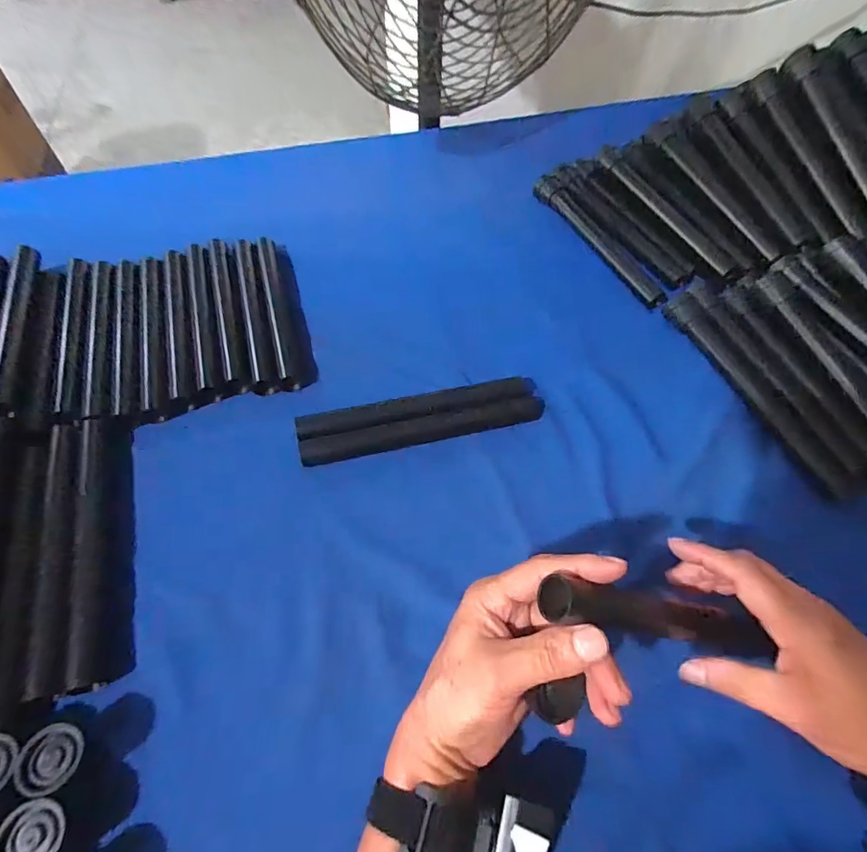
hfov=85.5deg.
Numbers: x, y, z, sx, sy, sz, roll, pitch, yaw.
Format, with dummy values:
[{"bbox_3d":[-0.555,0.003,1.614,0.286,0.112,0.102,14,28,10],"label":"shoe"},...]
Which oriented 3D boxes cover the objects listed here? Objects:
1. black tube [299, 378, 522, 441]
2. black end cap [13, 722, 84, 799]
[{"bbox_3d":[-0.018,-0.017,0.449,0.215,0.019,0.024,-12,61,-9],"label":"black tube"},{"bbox_3d":[-0.224,0.195,0.275,0.033,0.006,0.034,5,49,-7],"label":"black end cap"}]

